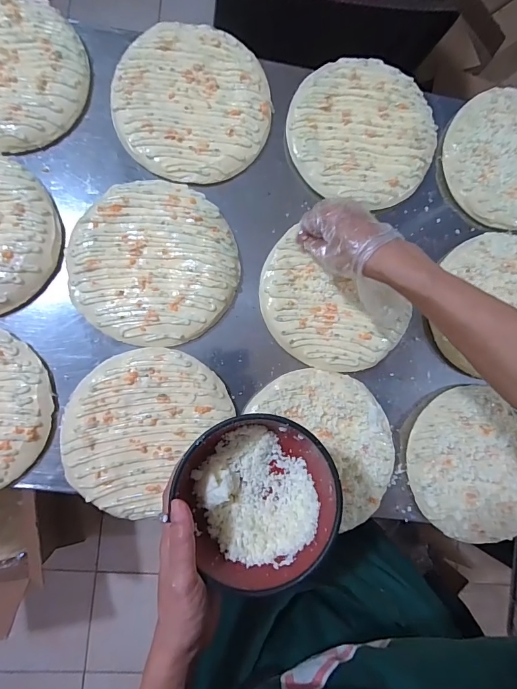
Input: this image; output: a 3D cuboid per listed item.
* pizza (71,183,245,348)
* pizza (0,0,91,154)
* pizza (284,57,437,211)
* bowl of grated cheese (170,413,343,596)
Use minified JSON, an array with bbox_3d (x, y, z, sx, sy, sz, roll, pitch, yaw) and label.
[{"bbox_3d":[-0.129,-0.104,0.464,0.202,0.014,0.201,0,87,-7],"label":"pizza"},{"bbox_3d":[-0.316,-0.337,0.453,0.186,0.018,0.194,0,88,-9],"label":"pizza"},{"bbox_3d":[0.139,-0.288,0.506,0.199,0.029,0.185,0,87,-7],"label":"pizza"},{"bbox_3d":[0.000,0.133,0.340,0.130,0.063,0.139,0,84,-5],"label":"bowl of grated cheese"}]

